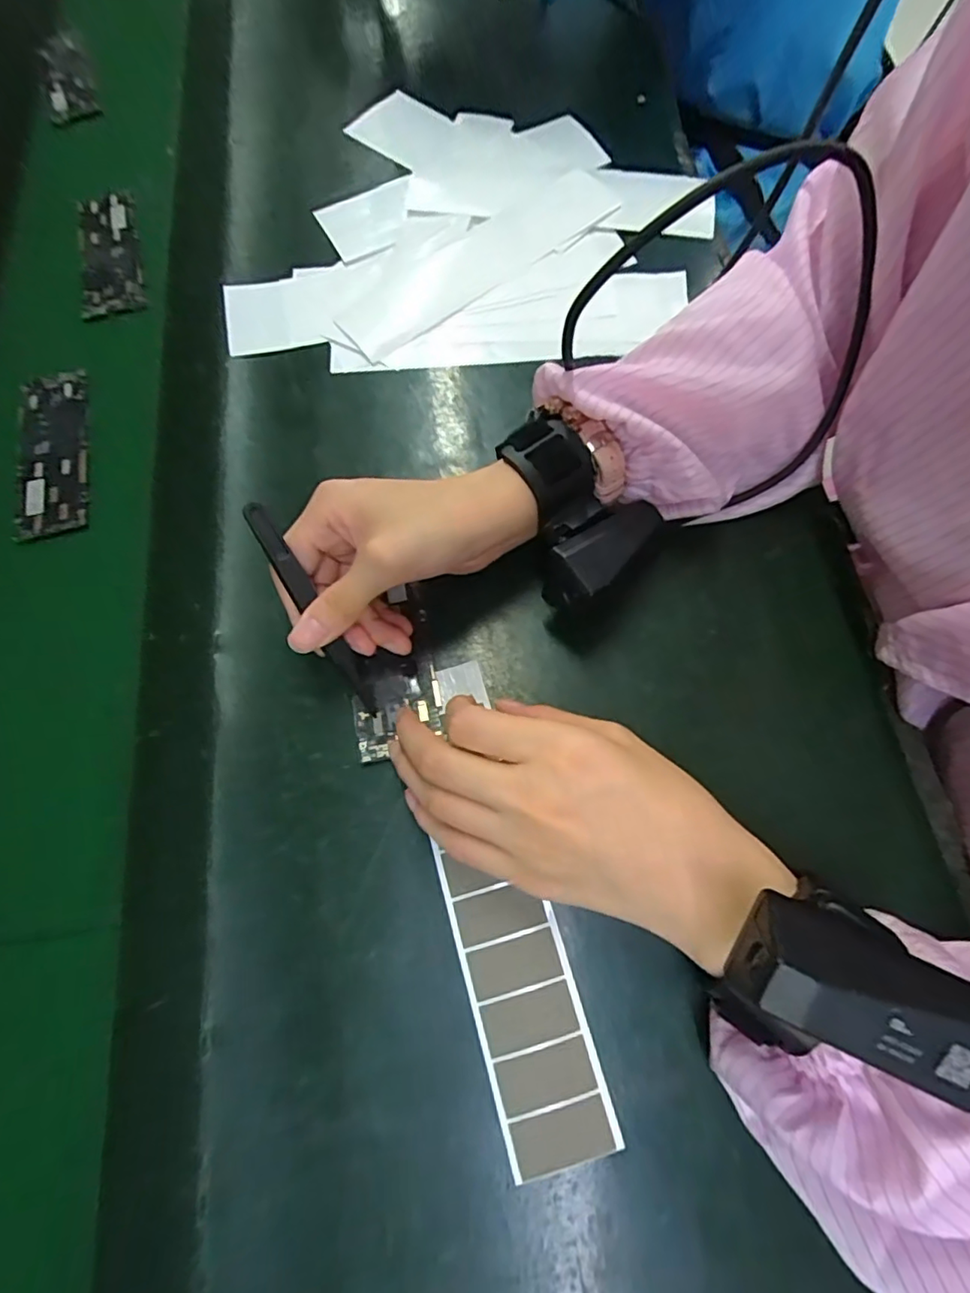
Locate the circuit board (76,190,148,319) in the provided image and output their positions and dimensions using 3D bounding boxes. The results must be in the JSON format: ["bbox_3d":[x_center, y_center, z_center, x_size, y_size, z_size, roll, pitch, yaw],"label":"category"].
[{"bbox_3d":[-0.276,-0.287,0.419,0.045,0.013,0.117,-15,71,-3],"label":"circuit board"}]

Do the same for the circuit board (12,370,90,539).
[{"bbox_3d":[-0.274,-0.123,0.363,0.044,0.008,0.122,-11,71,-2],"label":"circuit board"}]

